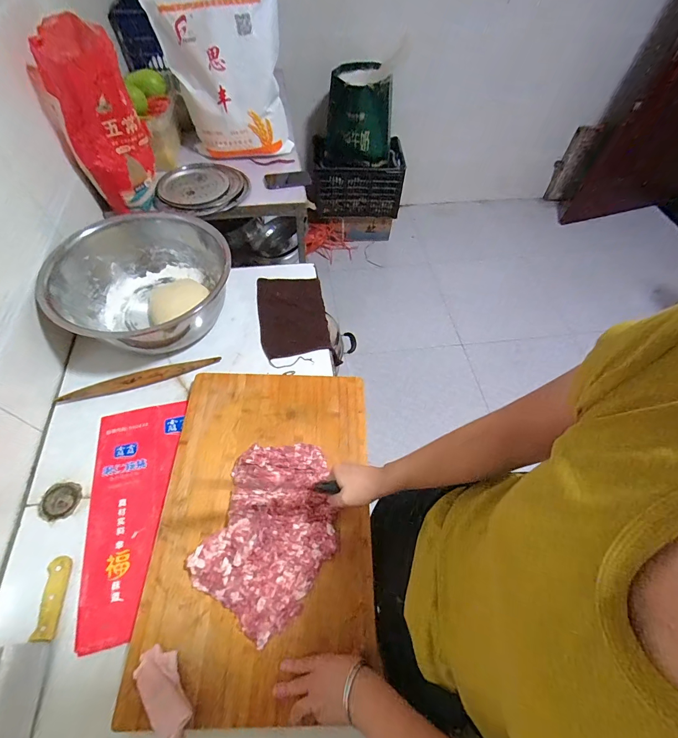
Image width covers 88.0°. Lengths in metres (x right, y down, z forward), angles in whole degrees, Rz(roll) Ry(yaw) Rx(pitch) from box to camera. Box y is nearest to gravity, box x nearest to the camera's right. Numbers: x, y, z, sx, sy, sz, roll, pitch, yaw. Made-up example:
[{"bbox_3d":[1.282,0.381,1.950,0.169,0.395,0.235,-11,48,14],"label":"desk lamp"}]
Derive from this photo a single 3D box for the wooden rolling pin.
[{"bbox_3d":[-0.434,0.024,0.774,0.326,0.026,0.029,-16,60,-12],"label":"wooden rolling pin"}]

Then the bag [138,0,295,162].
[{"bbox_3d":[-0.355,-0.931,1.083,0.376,0.450,0.215,-16,60,-12],"label":"bag"}]

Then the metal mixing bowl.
[{"bbox_3d":[-0.455,-0.203,0.855,0.369,0.191,0.369,1,58,-2],"label":"metal mixing bowl"}]

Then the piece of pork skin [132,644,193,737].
[{"bbox_3d":[-0.239,0.443,0.484,0.050,0.028,0.114,-32,64,-20],"label":"piece of pork skin"}]

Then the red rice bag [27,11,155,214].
[{"bbox_3d":[-0.614,-0.623,0.918,0.180,0.383,0.138,-16,60,-12],"label":"red rice bag"}]

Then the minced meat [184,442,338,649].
[{"bbox_3d":[-0.114,0.269,0.606,0.205,0.031,0.293,16,59,8],"label":"minced meat"}]

